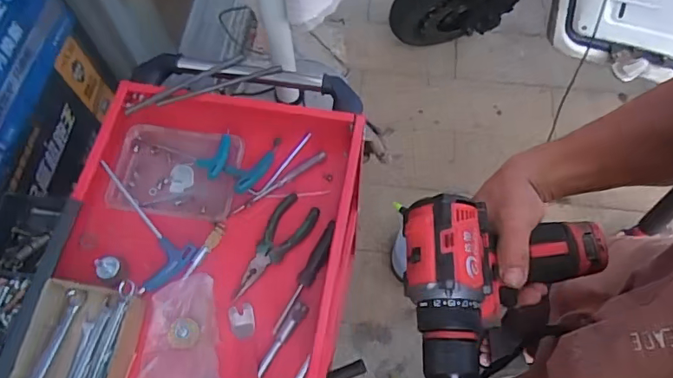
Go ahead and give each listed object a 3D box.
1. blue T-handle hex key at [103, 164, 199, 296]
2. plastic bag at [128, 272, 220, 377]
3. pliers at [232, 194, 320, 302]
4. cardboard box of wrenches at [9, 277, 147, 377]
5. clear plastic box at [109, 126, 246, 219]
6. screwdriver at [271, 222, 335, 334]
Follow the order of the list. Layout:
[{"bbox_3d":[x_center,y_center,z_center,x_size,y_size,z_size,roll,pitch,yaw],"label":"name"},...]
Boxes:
[{"bbox_3d":[-0.274,0.052,0.652,0.183,0.036,0.087,39,72,18],"label":"blue T-handle hex key"},{"bbox_3d":[-0.189,0.184,0.590,0.113,0.034,0.165,-2,65,2],"label":"plastic bag"},{"bbox_3d":[-0.088,0.073,0.653,0.055,0.011,0.149,38,72,18],"label":"pliers"},{"bbox_3d":[-0.307,0.208,0.572,0.125,0.052,0.214,5,65,5],"label":"cardboard box of wrenches"},{"bbox_3d":[-0.235,-0.026,0.698,0.183,0.027,0.130,3,65,4],"label":"clear plastic box"},{"bbox_3d":[-0.039,0.111,0.639,0.021,0.019,0.156,26,69,14],"label":"screwdriver"}]

